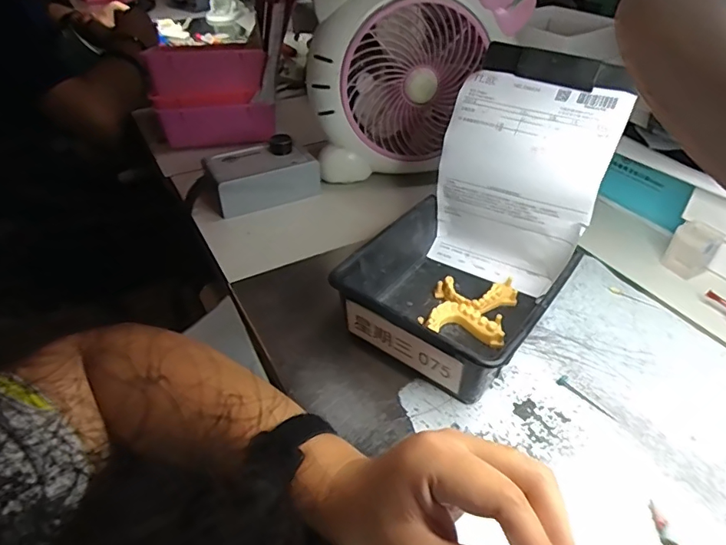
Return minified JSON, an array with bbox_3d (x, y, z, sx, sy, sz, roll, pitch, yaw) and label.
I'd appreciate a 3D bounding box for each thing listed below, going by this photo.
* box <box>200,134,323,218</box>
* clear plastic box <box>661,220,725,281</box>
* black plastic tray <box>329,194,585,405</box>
[{"bbox_3d":[-0.128,-0.121,0.628,0.133,0.065,0.068,-20,44,-23],"label":"box"},{"bbox_3d":[0.351,-0.025,0.525,0.035,0.046,0.038,-21,44,-24],"label":"clear plastic box"},{"bbox_3d":[0.081,0.020,0.449,0.158,0.070,0.164,28,47,29],"label":"black plastic tray"}]

